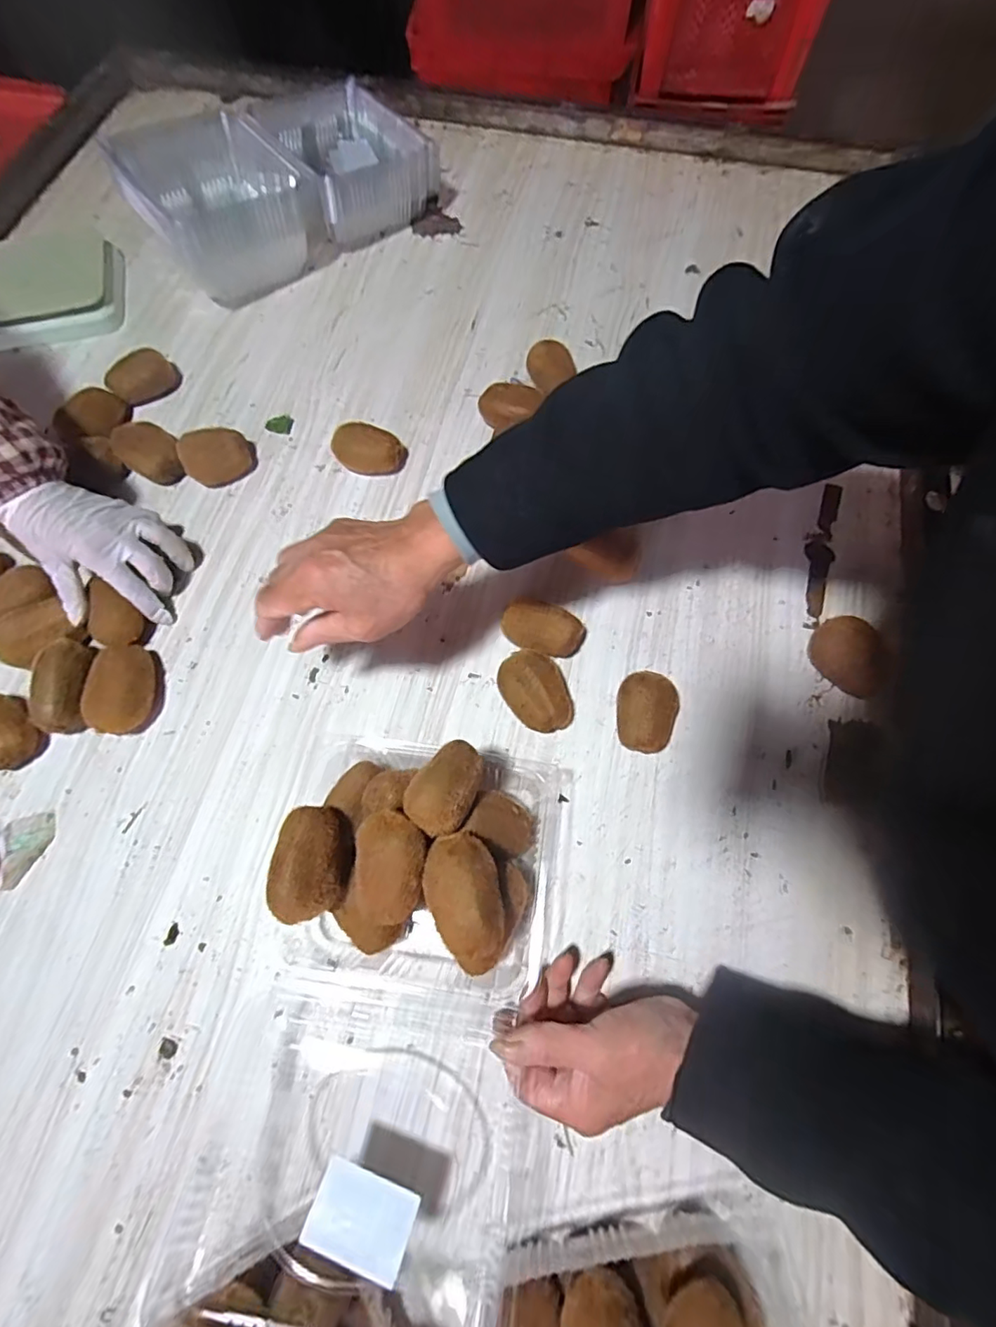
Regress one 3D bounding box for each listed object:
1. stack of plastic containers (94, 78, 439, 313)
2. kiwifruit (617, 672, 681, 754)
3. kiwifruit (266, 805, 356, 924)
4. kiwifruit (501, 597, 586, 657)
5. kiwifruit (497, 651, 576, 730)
[{"bbox_3d":[-0.261,-0.589,0.675,0.343,0.110,0.191,-26,73,-9],"label":"stack of plastic containers"},{"bbox_3d":[0.126,0.043,0.476,0.047,0.042,0.066,15,71,5],"label":"kiwifruit"},{"bbox_3d":[-0.131,0.140,0.388,0.043,0.056,0.074,7,71,2],"label":"kiwifruit"},{"bbox_3d":[0.040,-0.029,0.503,0.073,0.038,0.044,16,71,5],"label":"kiwifruit"},{"bbox_3d":[0.033,0.025,0.487,0.054,0.037,0.074,-28,73,-9],"label":"kiwifruit"}]

